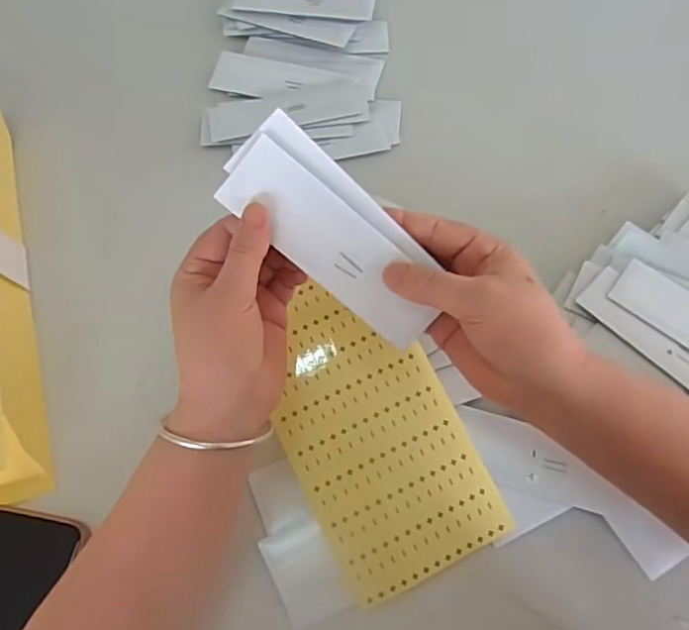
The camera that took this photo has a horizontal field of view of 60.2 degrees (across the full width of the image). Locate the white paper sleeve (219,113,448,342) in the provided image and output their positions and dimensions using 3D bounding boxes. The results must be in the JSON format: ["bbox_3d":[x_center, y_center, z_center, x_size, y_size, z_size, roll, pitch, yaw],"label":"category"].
[{"bbox_3d":[-0.002,-0.044,0.328,0.137,0.004,0.055,40,96,-10],"label":"white paper sleeve"}]

